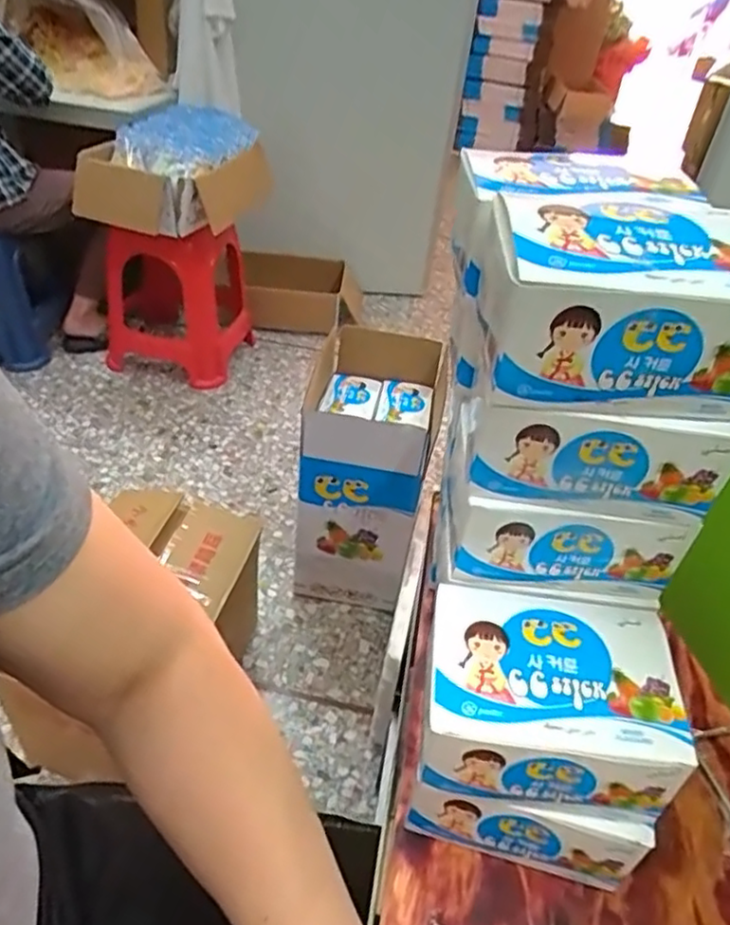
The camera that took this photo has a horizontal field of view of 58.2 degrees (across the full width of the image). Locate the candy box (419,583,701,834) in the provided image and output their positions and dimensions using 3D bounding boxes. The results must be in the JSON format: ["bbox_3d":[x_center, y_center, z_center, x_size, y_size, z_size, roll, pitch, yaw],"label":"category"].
[{"bbox_3d":[0.108,0.141,0.403,0.141,0.066,0.104,9,39,2],"label":"candy box"}]

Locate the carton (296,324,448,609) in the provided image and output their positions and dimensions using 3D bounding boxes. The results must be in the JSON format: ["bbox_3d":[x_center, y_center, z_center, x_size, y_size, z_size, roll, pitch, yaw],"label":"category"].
[{"bbox_3d":[0.004,0.007,1.349,0.227,0.455,0.376,10,39,4],"label":"carton"}]

